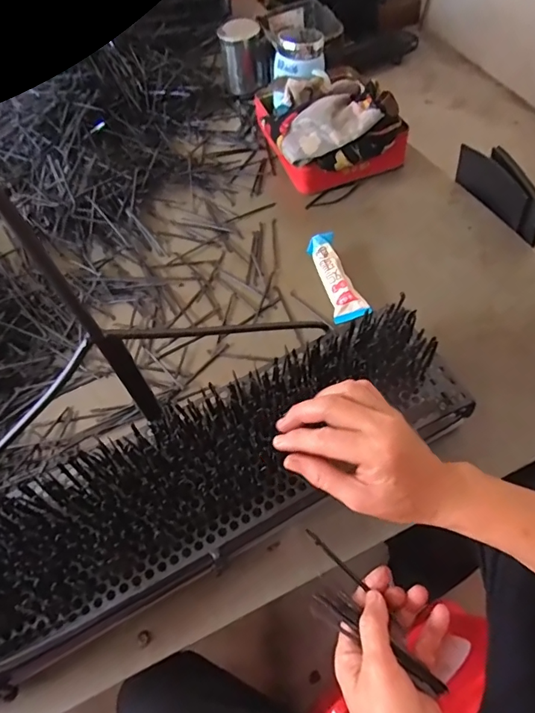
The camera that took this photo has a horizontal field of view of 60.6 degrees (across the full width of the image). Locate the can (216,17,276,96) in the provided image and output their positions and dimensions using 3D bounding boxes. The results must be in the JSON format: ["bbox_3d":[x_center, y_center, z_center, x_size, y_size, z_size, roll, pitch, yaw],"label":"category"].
[{"bbox_3d":[-0.046,-0.594,0.912,0.091,0.111,0.103,-11,57,-3],"label":"can"}]

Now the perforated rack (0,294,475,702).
[{"bbox_3d":[-0.083,0.133,0.437,0.583,0.114,0.139,-29,60,-12],"label":"perforated rack"}]

